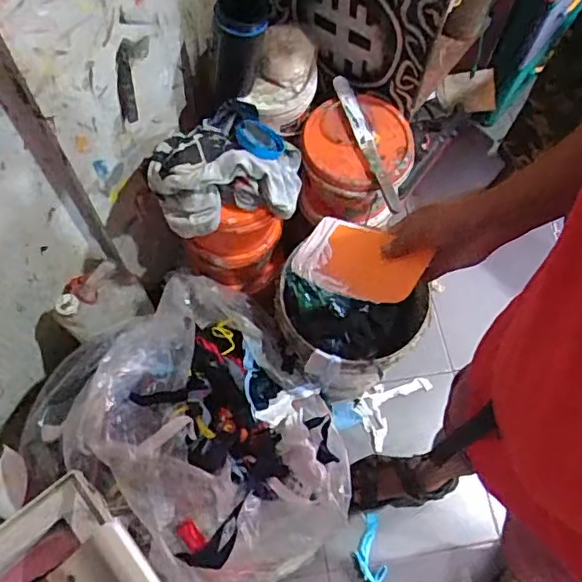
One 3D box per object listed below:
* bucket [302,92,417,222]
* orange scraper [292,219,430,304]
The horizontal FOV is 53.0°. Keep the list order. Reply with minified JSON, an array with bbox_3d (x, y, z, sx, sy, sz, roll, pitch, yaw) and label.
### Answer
[{"bbox_3d":[0.135,-0.277,1.219,0.209,0.174,0.223,1,67,-1],"label":"bucket"},{"bbox_3d":[0.076,-0.035,0.647,0.144,0.009,0.099,19,58,31],"label":"orange scraper"}]

